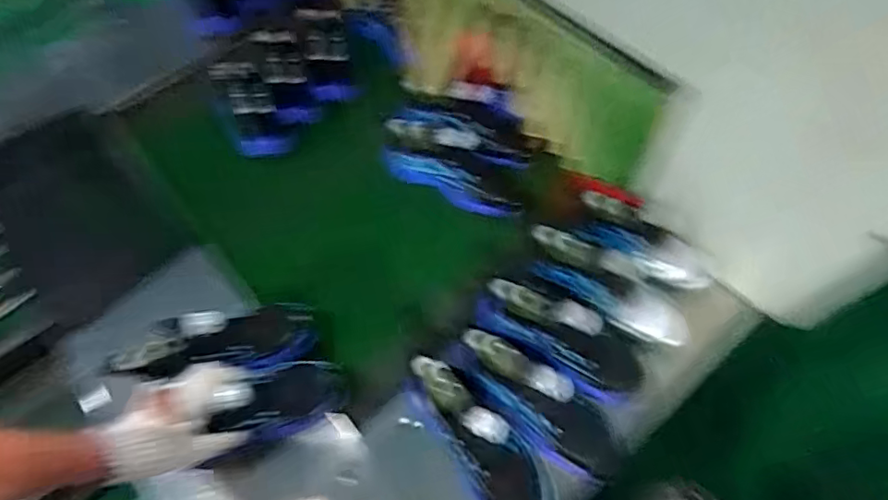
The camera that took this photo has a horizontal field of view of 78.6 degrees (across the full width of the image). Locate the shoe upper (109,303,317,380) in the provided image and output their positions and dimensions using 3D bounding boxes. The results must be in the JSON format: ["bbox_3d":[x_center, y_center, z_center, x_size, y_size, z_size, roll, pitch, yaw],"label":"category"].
[{"bbox_3d":[-0.292,0.120,0.709,0.243,0.079,0.081,-6,61,-24],"label":"shoe upper"}]

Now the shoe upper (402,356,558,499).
[{"bbox_3d":[0.046,0.229,0.656,0.088,0.130,0.230,-31,66,-13],"label":"shoe upper"}]

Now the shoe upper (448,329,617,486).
[{"bbox_3d":[0.118,0.187,0.659,0.093,0.102,0.236,-43,95,-18],"label":"shoe upper"}]

